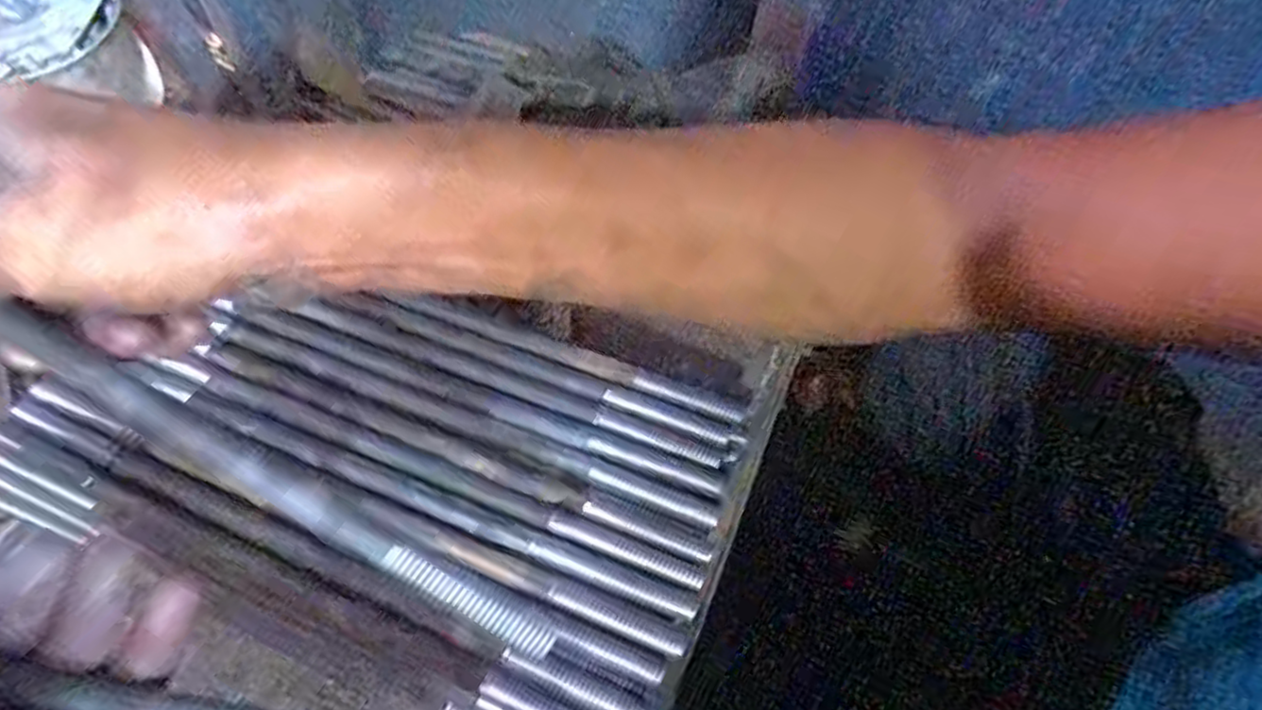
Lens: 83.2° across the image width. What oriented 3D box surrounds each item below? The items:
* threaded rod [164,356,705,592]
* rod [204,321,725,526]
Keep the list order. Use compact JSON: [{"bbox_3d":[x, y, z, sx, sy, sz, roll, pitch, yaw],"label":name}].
[{"bbox_3d":[-0.091,0.047,0.310,0.257,0.006,0.010,21,61,8],"label":"threaded rod"},{"bbox_3d":[-0.081,0.027,0.321,0.249,0.009,0.012,20,61,8],"label":"rod"}]

